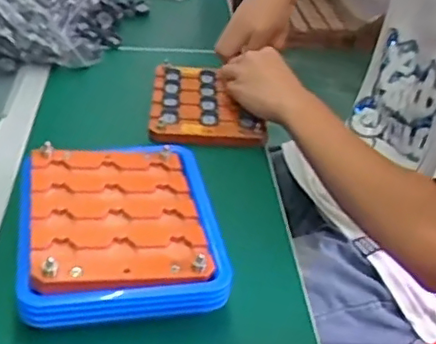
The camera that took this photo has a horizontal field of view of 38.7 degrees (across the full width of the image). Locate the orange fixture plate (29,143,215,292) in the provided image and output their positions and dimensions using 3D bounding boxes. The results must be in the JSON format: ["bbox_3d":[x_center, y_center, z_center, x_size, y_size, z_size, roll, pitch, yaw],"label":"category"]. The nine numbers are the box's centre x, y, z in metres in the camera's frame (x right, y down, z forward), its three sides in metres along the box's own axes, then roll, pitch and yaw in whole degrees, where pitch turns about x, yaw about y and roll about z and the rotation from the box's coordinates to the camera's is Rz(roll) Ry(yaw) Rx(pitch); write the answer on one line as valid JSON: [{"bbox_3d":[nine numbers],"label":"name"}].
[{"bbox_3d":[-0.092,0.033,0.564,0.145,0.020,0.184,-4,35,-14],"label":"orange fixture plate"}]

